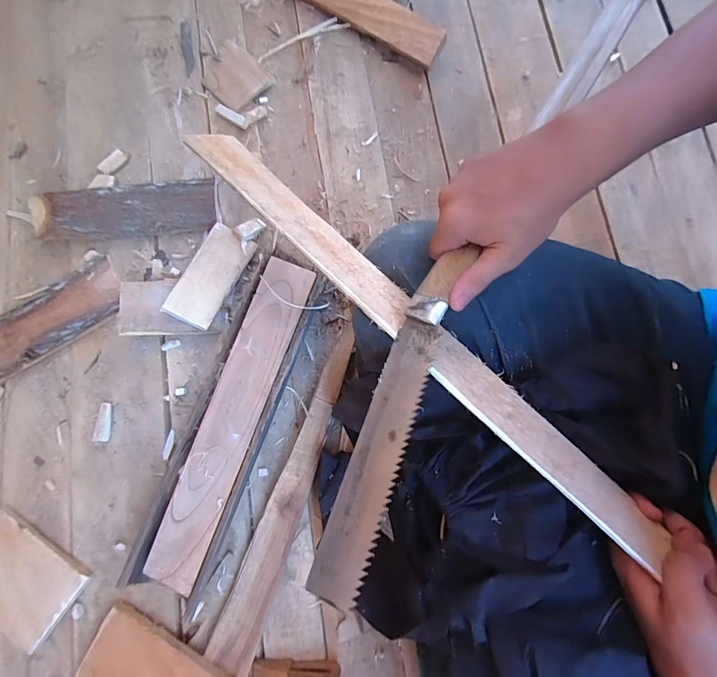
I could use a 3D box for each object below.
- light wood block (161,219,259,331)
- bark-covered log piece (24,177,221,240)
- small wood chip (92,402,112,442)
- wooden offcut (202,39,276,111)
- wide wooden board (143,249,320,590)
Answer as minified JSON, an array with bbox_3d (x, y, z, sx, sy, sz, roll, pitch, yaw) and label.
[{"bbox_3d":[-0.195,-0.083,0.499,0.058,0.010,0.137,29,73,-13],"label":"light wood block"},{"bbox_3d":[-0.326,-0.179,0.533,0.249,0.033,0.071,-6,79,0],"label":"bark-covered log piece"},{"bbox_3d":[-0.326,0.107,0.484,0.016,0.011,0.047,4,79,2],"label":"small wood chip"},{"bbox_3d":[-0.192,-0.404,0.580,0.082,0.011,0.102,-44,81,-7],"label":"wooden offcut"},{"bbox_3d":[-0.145,0.087,0.433,0.060,0.021,0.374,20,80,5],"label":"wide wooden board"}]

